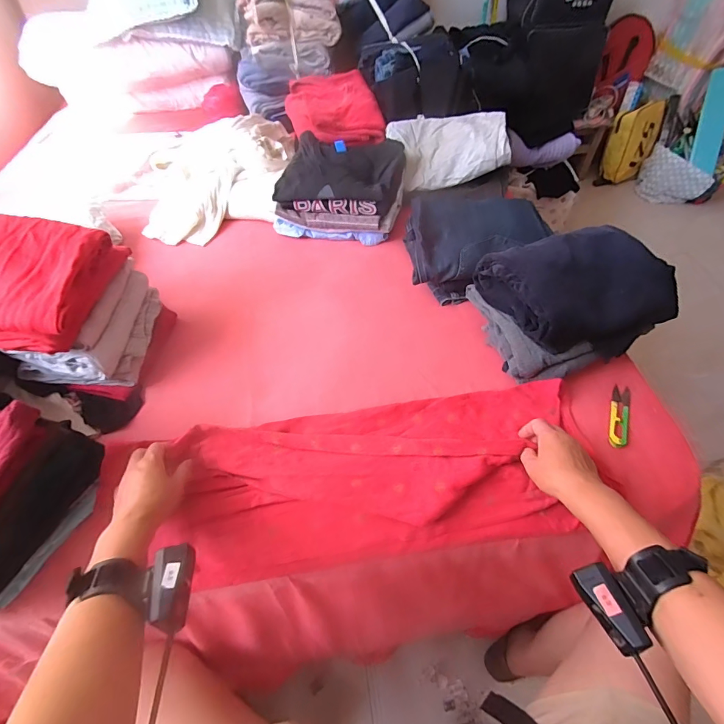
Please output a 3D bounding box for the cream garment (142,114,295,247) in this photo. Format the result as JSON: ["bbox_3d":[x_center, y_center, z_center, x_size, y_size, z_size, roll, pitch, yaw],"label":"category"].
[{"bbox_3d":[-0.355,-0.457,0.935,0.363,0.106,0.374,-7,54,-3],"label":"cream garment"}]

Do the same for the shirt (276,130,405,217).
[{"bbox_3d":[-0.045,-0.411,0.854,0.249,0.055,0.211,12,55,11],"label":"shirt"}]

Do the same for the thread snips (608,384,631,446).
[{"bbox_3d":[0.397,0.080,0.596,0.026,0.006,0.115,19,57,15],"label":"thread snips"}]

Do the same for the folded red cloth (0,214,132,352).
[{"bbox_3d":[-0.475,-0.125,0.548,0.181,0.105,0.208,1,54,3],"label":"folded red cloth"}]

